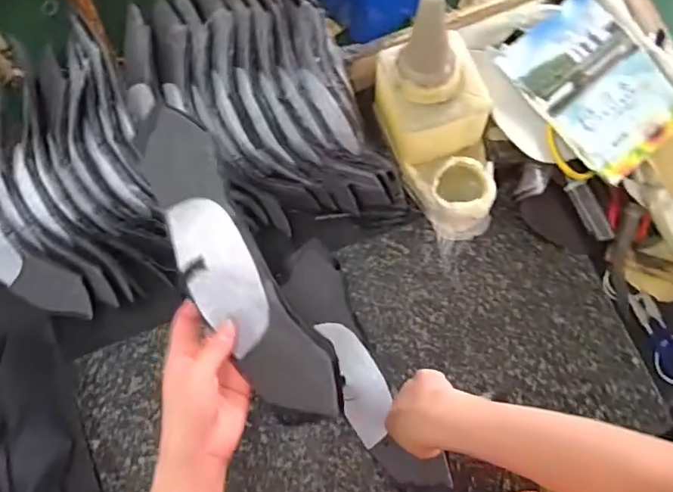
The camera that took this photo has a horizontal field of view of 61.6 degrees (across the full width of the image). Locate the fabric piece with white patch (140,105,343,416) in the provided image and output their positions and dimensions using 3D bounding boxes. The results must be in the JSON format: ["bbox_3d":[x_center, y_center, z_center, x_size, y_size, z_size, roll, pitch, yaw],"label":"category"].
[{"bbox_3d":[-0.094,0.017,0.497,0.075,0.030,0.296,-30,81,-6],"label":"fabric piece with white patch"}]

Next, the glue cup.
[{"bbox_3d":[0.157,-0.057,0.698,0.079,0.057,0.085,0,77,0],"label":"glue cup"}]

